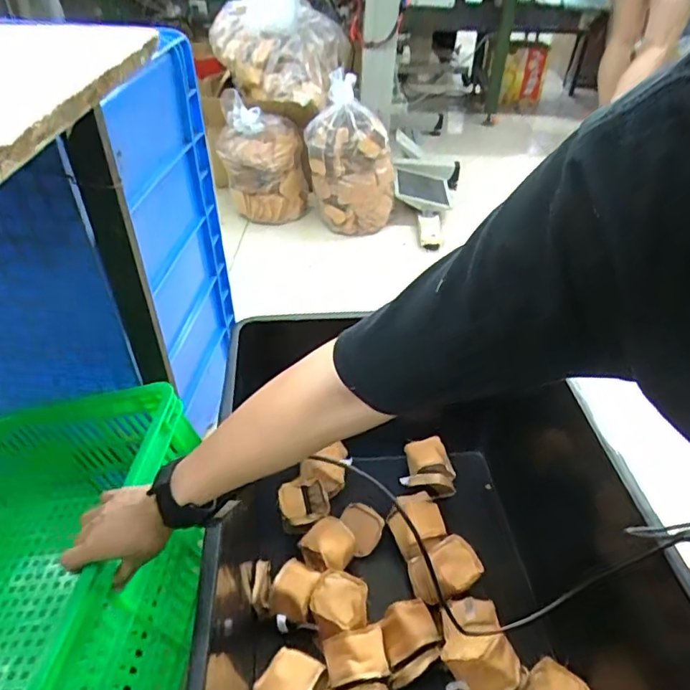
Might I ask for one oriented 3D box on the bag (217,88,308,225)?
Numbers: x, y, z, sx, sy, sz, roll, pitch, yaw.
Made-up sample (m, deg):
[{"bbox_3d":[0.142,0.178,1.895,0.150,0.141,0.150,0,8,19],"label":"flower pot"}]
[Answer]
[{"bbox_3d":[-0.274,-0.606,1.756,0.281,0.359,0.259,4,41,4],"label":"bag"}]

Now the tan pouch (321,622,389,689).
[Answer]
[{"bbox_3d":[0.014,0.420,0.699,0.082,0.025,0.092,-4,41,-6],"label":"tan pouch"}]

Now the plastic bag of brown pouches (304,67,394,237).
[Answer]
[{"bbox_3d":[0.023,-0.584,1.676,0.282,0.420,0.218,4,41,4],"label":"plastic bag of brown pouches"}]

